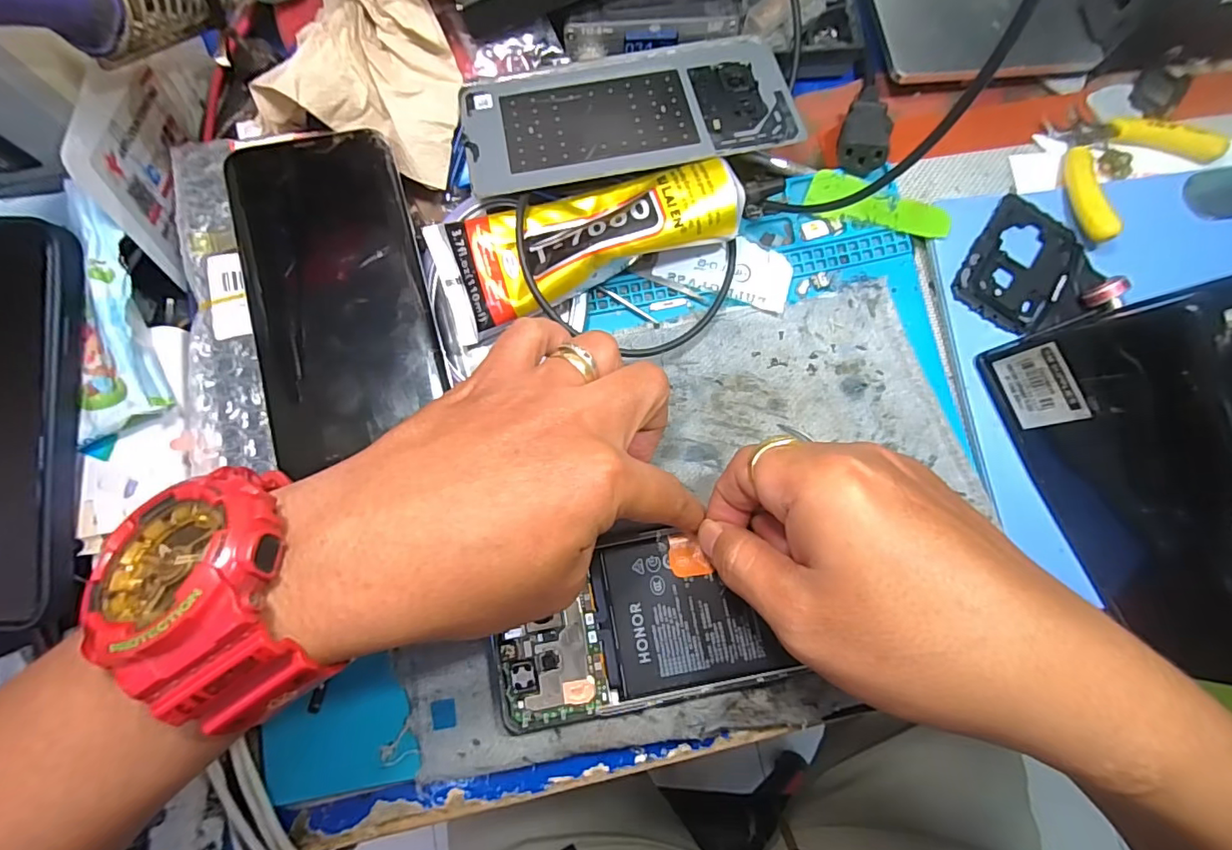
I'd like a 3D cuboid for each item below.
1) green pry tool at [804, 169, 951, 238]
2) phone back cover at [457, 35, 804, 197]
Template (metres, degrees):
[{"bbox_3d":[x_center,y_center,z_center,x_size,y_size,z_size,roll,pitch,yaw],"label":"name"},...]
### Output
[{"bbox_3d":[0.134,-0.110,0.266,0.070,0.004,0.024,21,85,5],"label":"green pry tool"},{"bbox_3d":[0.006,-0.152,0.253,0.156,0.004,0.074,-11,71,-3],"label":"phone back cover"}]

